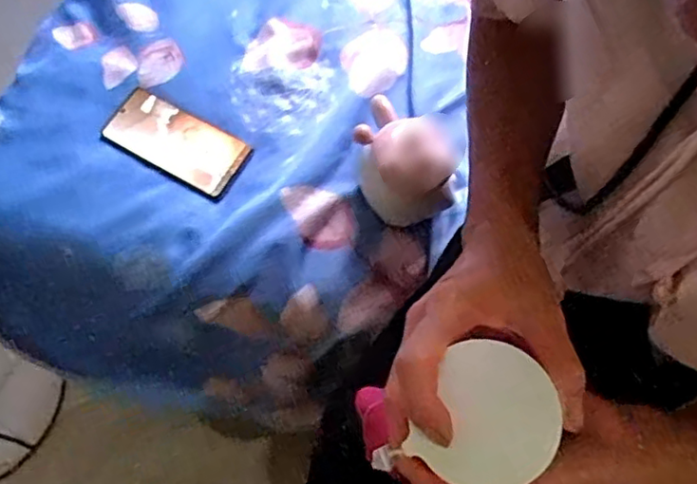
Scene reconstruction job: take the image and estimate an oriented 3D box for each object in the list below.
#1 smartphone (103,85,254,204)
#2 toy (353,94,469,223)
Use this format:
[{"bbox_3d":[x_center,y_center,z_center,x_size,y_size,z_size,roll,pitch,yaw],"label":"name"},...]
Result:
[{"bbox_3d":[-0.192,-0.110,0.708,0.159,0.009,0.076,27,69,13],"label":"smartphone"},{"bbox_3d":[0.057,-0.080,0.656,0.107,0.093,0.109,-1,66,1],"label":"toy"}]

